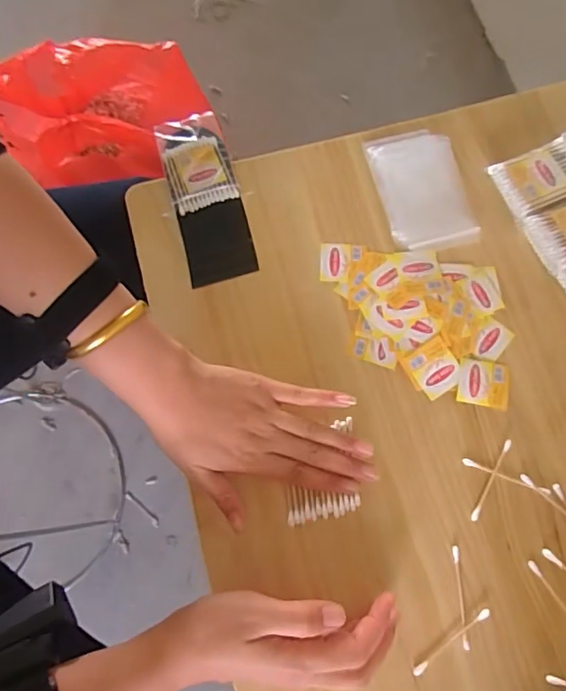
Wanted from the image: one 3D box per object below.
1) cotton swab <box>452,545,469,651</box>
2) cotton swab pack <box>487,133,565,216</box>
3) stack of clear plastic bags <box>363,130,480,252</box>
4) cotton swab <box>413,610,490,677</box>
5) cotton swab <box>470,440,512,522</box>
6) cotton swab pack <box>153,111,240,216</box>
[{"bbox_3d":[0.137,0.193,0.410,0.005,0.004,0.072,-2,74,2],"label":"cotton swab"},{"bbox_3d":[0.245,-0.156,0.494,0.085,0.022,0.058,-22,74,-4],"label":"cotton swab pack"},{"bbox_3d":[0.130,-0.151,0.508,0.078,0.010,0.131,-13,74,-2],"label":"stack of clear plastic bags"},{"bbox_3d":[0.126,0.223,0.401,0.073,0.006,0.007,-37,76,-8],"label":"cotton swab"},{"bbox_3d":[0.170,0.110,0.435,0.006,0.004,0.072,28,77,10],"label":"cotton swab"},{"bbox_3d":[-0.085,-0.181,0.525,0.064,0.010,0.100,-18,74,-3],"label":"cotton swab pack"}]

